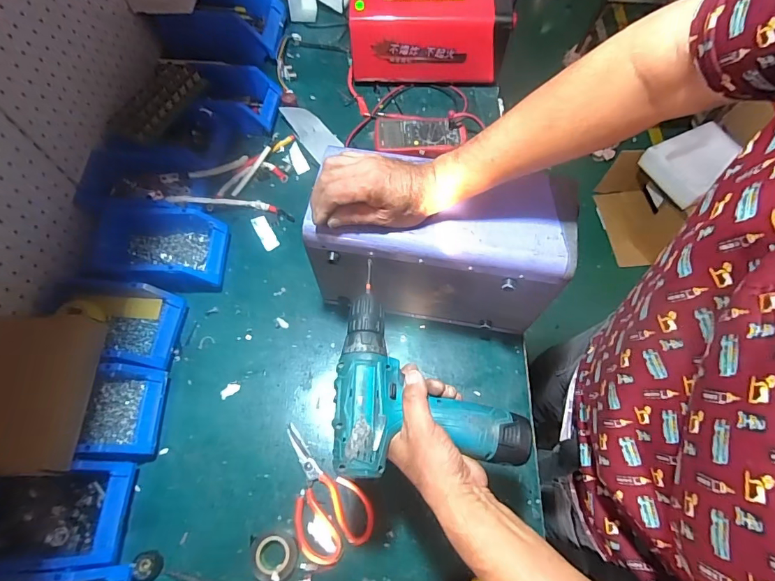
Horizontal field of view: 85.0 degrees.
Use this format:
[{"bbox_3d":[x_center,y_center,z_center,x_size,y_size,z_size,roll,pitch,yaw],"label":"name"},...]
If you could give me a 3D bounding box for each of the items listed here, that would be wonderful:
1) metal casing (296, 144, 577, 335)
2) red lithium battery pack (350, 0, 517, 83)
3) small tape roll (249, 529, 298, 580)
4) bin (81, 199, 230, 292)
[{"bbox_3d":[0.062,-0.050,0.579,0.310,0.219,0.114,7,66,2],"label":"metal casing"},{"bbox_3d":[0.083,-0.550,0.850,0.300,0.152,0.204,2,65,0],"label":"red lithium battery pack"},{"bbox_3d":[-0.146,0.339,0.538,0.058,0.023,0.057,0,65,-1],"label":"small tape roll"},{"bbox_3d":[-0.371,-0.071,0.685,0.212,0.082,0.143,-1,66,-2],"label":"bin"}]

